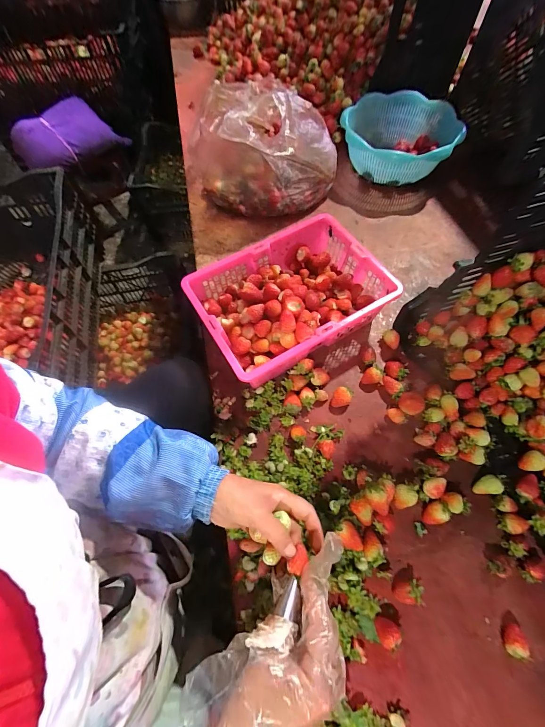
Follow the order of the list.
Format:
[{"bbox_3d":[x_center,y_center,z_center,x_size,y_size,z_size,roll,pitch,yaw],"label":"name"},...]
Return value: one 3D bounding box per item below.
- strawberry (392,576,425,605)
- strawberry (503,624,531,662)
[{"bbox_3d":[0.159,0.266,0.370,0.034,0.018,0.024,5,63,4],"label":"strawberry"},{"bbox_3d":[0.267,0.306,0.348,0.019,0.020,0.029,23,66,13],"label":"strawberry"}]

